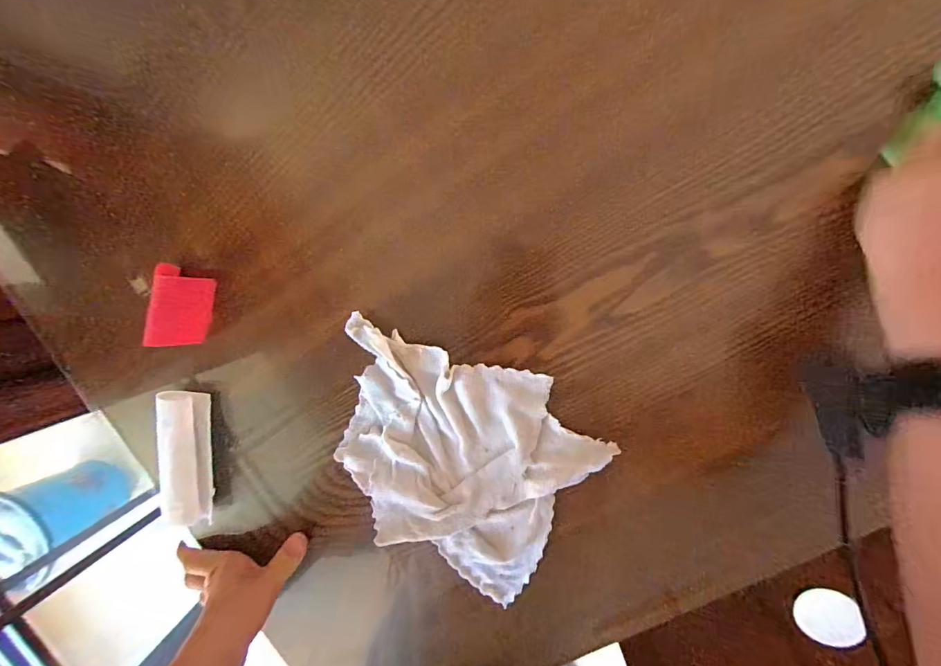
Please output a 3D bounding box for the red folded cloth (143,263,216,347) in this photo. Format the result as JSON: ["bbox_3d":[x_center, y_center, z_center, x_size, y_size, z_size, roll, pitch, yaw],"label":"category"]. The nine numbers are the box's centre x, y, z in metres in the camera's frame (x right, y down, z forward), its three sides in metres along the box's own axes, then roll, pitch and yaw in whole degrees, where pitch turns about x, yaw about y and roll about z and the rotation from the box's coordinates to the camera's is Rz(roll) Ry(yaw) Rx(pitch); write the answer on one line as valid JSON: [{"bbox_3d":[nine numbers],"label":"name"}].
[{"bbox_3d":[-0.266,-0.024,0.398,0.004,0.088,0.077,13,100,3],"label":"red folded cloth"}]

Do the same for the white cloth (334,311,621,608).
[{"bbox_3d":[-0.018,0.114,0.374,0.219,0.022,0.192,24,100,1],"label":"white cloth"}]

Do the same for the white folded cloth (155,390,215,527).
[{"bbox_3d":[-0.261,0.116,0.392,0.041,0.032,0.123,2,99,5],"label":"white folded cloth"}]

